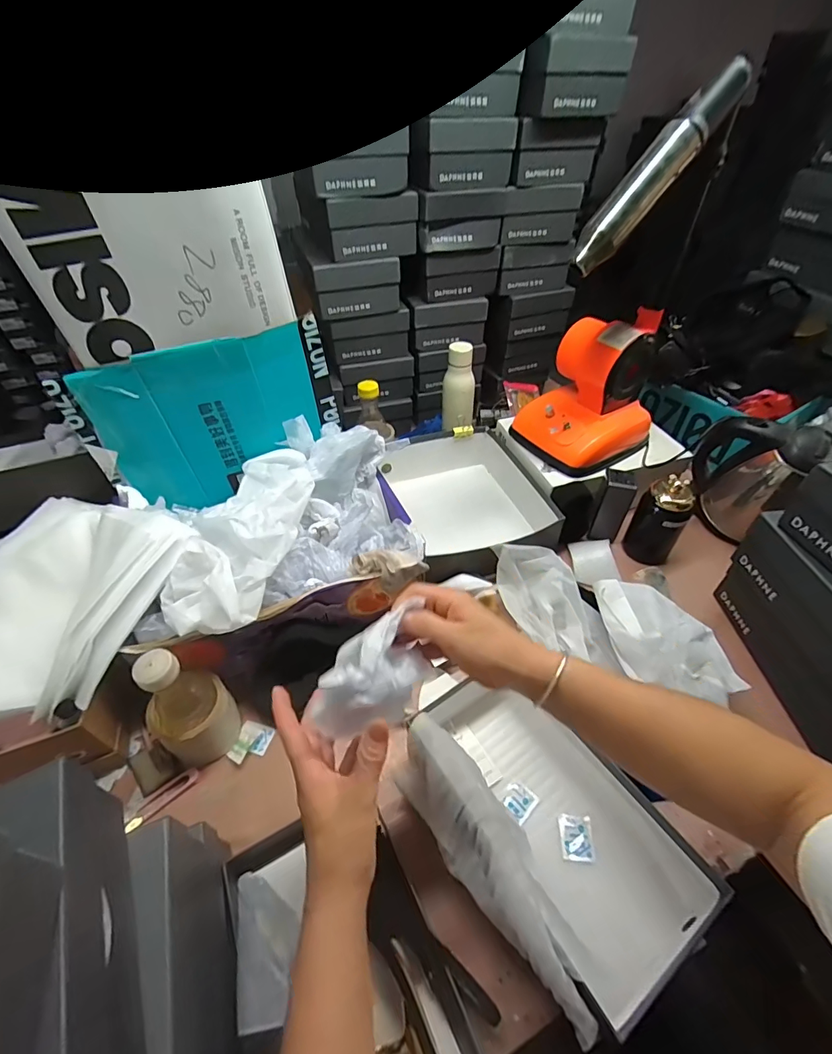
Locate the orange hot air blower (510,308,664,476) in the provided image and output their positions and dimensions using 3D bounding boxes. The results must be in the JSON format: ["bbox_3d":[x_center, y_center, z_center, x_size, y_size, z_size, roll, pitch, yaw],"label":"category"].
[{"bbox_3d":[0.306,-0.238,0.788,0.197,0.199,0.178,-27,51,-23],"label":"orange hot air blower"}]

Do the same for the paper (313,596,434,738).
[{"bbox_3d":[-0.032,0.119,0.369,0.069,0.041,0.108,22,50,20],"label":"paper"}]

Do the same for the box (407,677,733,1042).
[{"bbox_3d":[0.148,0.310,0.489,0.156,0.095,0.302,-25,51,-22],"label":"box"}]

